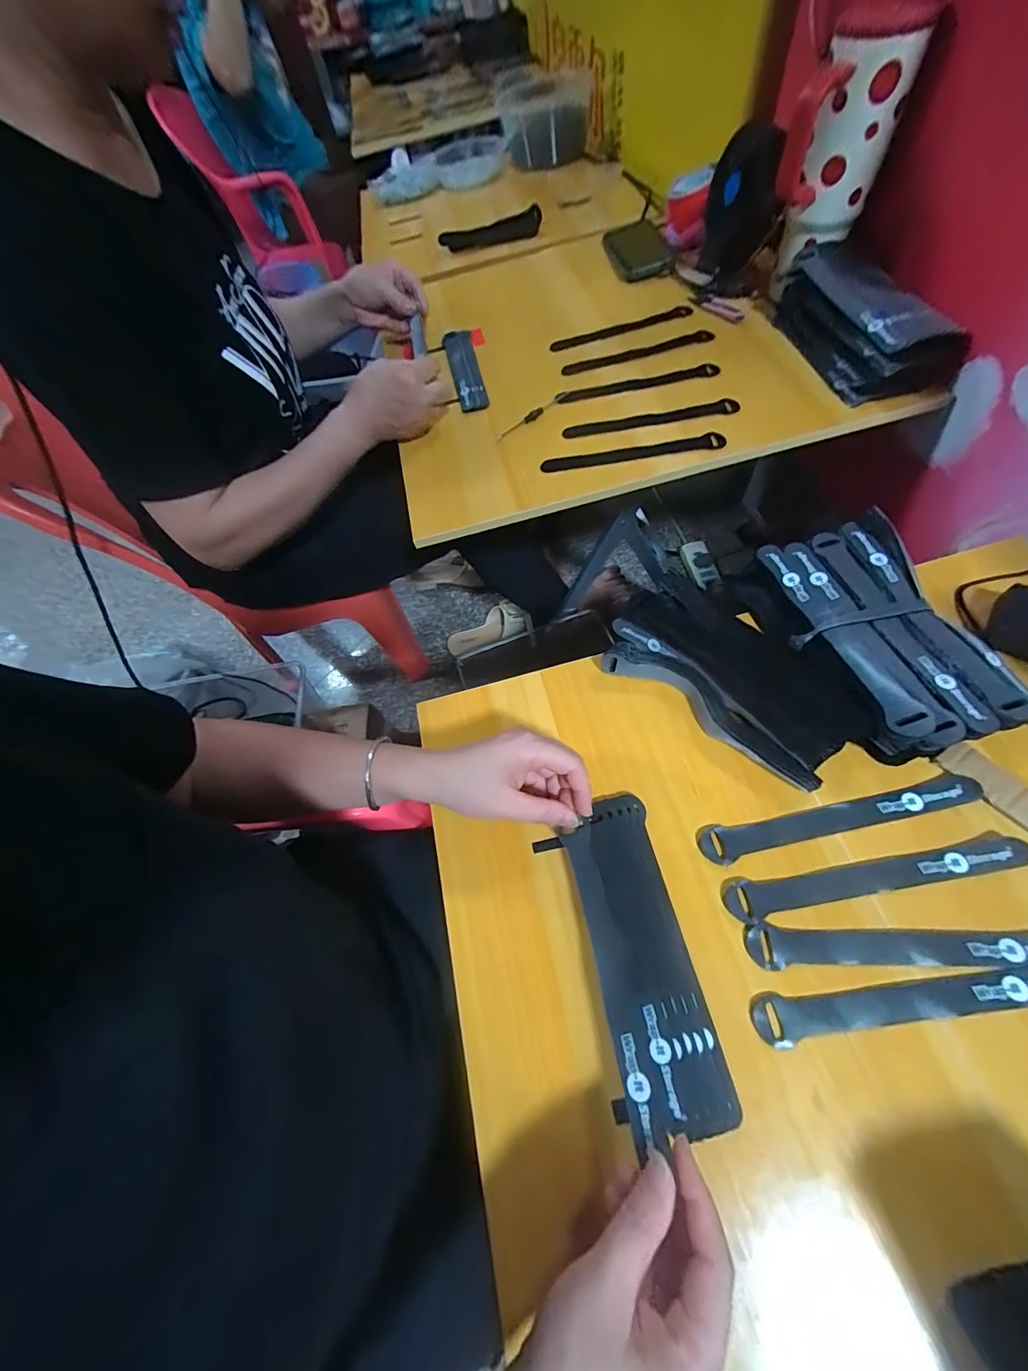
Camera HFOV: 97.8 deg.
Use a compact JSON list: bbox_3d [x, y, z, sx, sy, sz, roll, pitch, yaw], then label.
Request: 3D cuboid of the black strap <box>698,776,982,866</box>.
[{"bbox_3d":[0.238,0.097,0.332,0.201,0.005,0.025,-13,61,-1],"label":"black strap"}]

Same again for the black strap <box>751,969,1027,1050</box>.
[{"bbox_3d":[0.250,0.193,0.274,0.198,0.007,0.024,-10,60,1],"label":"black strap"}]

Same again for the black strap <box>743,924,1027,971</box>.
[{"bbox_3d":[0.257,0.170,0.290,0.200,0.005,0.023,-2,62,5],"label":"black strap"}]

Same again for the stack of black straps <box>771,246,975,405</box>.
[{"bbox_3d":[0.405,-0.446,0.542,0.100,0.057,0.270,-13,61,3],"label":"stack of black straps"}]

